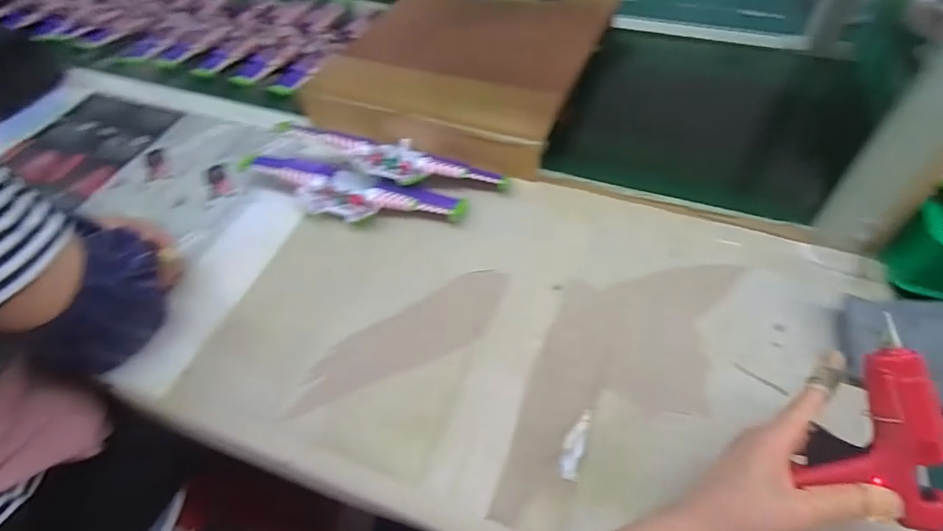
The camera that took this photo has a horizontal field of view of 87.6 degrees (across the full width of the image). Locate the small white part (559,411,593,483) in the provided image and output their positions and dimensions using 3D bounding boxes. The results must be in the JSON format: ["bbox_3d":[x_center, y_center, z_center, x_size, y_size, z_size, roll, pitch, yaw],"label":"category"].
[{"bbox_3d":[0.091,0.156,0.431,0.018,0.004,0.062,15,55,14],"label":"small white part"}]

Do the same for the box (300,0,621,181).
[{"bbox_3d":[-0.003,-0.316,0.743,0.348,0.082,0.439,18,56,16],"label":"box"}]

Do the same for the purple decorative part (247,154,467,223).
[{"bbox_3d":[-0.156,-0.092,0.610,0.298,0.038,0.076,14,55,14],"label":"purple decorative part"}]

